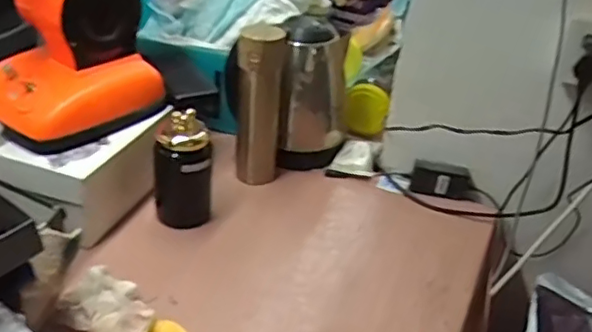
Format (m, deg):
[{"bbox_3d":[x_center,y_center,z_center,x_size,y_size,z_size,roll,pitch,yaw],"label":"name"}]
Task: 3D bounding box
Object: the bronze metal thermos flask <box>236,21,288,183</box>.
[{"bbox_3d":[-0.056,-0.087,0.918,0.068,0.233,0.064,6,32,-2],"label":"bronze metal thermos flask"}]

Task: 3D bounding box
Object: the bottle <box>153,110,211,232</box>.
[{"bbox_3d":[-0.149,0.009,0.825,0.069,0.155,0.051,-13,37,-28],"label":"bottle"}]

